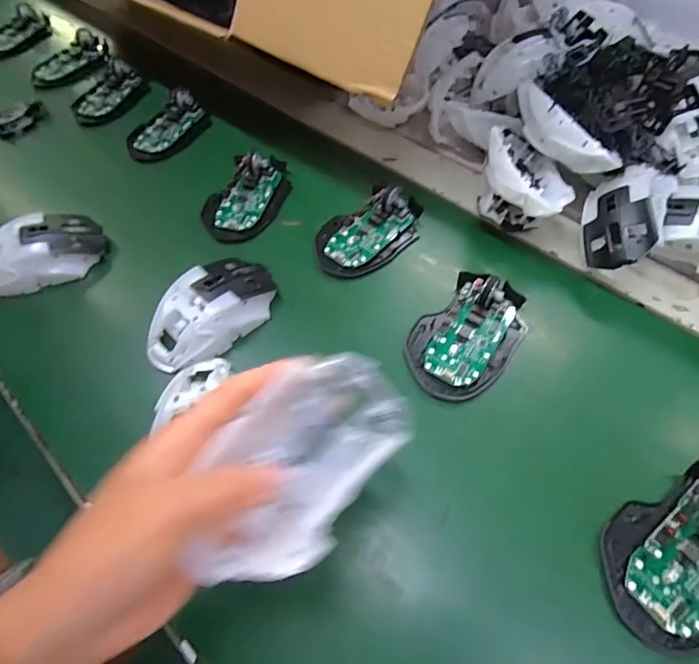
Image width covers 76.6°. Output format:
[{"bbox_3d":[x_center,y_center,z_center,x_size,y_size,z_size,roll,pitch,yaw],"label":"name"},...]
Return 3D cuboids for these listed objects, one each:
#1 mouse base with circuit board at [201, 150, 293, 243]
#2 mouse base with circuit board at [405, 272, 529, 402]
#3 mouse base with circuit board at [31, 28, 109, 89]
[{"bbox_3d":[-0.101,-0.139,0.434,0.069,0.028,0.109,20,59,15],"label":"mouse base with circuit board"},{"bbox_3d":[0.093,-0.003,0.339,0.072,0.027,0.110,38,66,25],"label":"mouse base with circuit board"},{"bbox_3d":[-0.360,-0.356,0.571,0.057,0.023,0.108,32,63,22],"label":"mouse base with circuit board"}]

